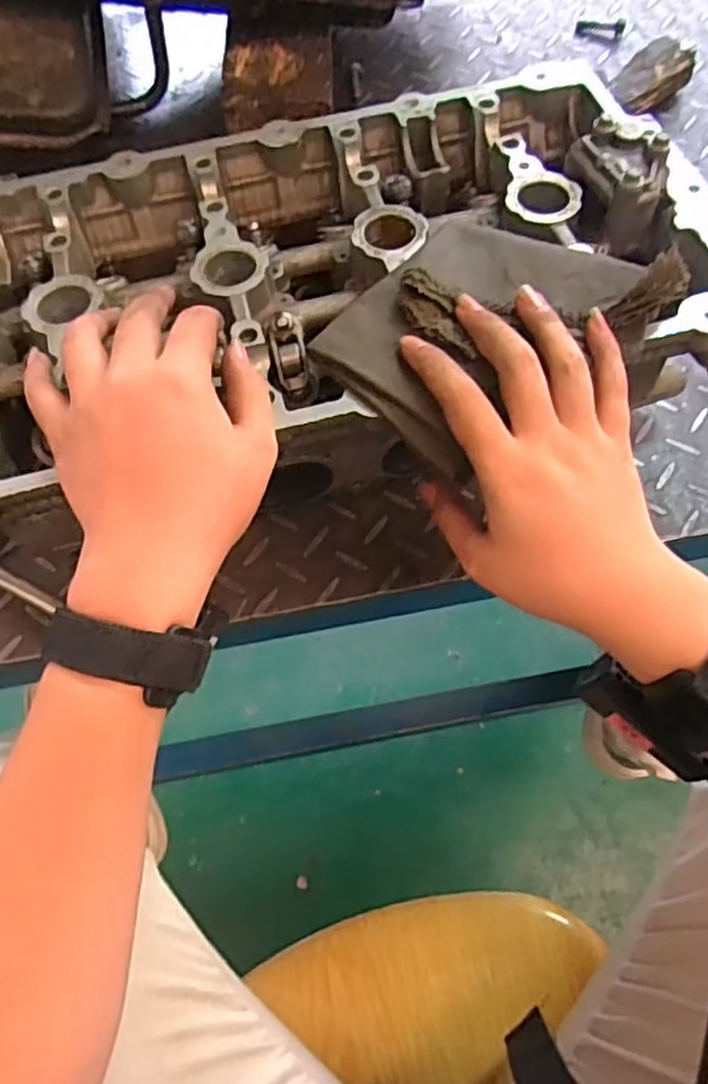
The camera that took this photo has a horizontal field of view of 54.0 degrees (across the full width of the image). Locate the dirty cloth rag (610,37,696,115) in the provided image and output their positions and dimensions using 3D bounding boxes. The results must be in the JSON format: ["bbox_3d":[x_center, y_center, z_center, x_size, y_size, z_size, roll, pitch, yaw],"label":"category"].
[{"bbox_3d":[0.257,-0.408,0.615,0.095,0.034,0.040,-36,69,-14],"label":"dirty cloth rag"}]

